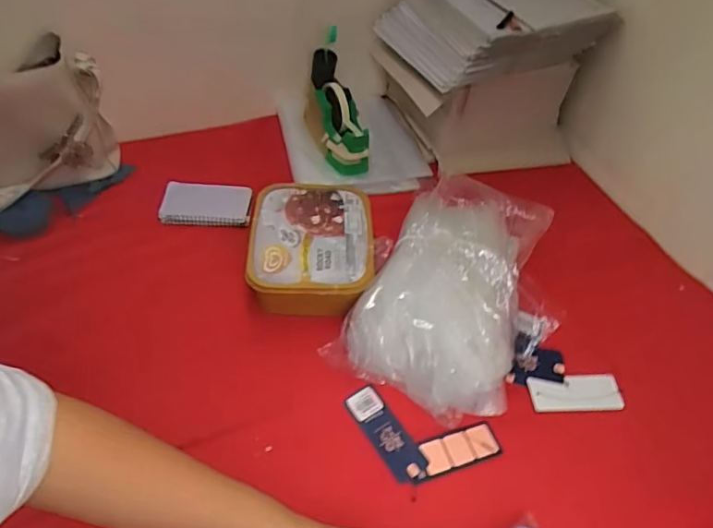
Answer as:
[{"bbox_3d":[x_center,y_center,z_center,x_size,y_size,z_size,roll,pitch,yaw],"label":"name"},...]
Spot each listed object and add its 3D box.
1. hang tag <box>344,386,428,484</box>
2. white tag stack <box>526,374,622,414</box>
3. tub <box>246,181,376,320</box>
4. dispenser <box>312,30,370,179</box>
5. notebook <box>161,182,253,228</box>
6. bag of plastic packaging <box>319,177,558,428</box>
[{"bbox_3d":[0.036,0.205,0.621,0.041,0.007,0.122,-29,59,-21],"label":"hang tag"},{"bbox_3d":[0.287,0.168,0.673,0.121,0.007,0.049,-1,50,-7],"label":"white tag stack"},{"bbox_3d":[-0.064,-0.025,0.737,0.166,0.069,0.211,1,50,-5],"label":"tub"},{"bbox_3d":[-0.031,-0.268,0.872,0.066,0.099,0.228,-9,72,-14],"label":"dispenser"},{"bbox_3d":[-0.241,-0.100,0.826,0.138,0.018,0.104,1,50,-6],"label":"notebook"},{"bbox_3d":[0.149,0.006,0.714,0.235,0.131,0.386,21,51,12],"label":"bag of plastic packaging"}]

